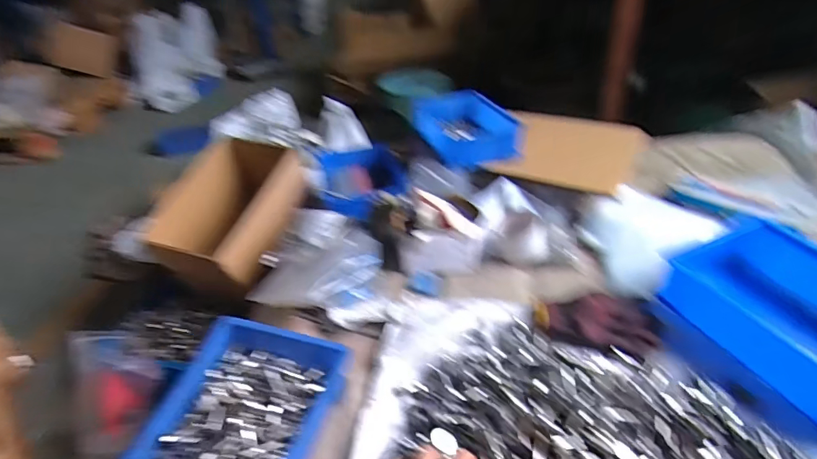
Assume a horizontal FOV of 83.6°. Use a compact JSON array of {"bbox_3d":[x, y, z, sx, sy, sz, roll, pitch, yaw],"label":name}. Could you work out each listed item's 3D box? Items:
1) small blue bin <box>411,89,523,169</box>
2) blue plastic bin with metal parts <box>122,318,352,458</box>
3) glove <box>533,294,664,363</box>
[{"bbox_3d":[0.124,-0.236,1.041,0.168,0.069,0.280,-15,36,-17],"label":"small blue bin"},{"bbox_3d":[-0.190,0.230,0.516,0.185,0.081,0.252,6,35,13],"label":"blue plastic bin with metal parts"},{"bbox_3d":[0.272,0.134,0.651,0.171,0.043,0.094,1,35,6],"label":"glove"}]

